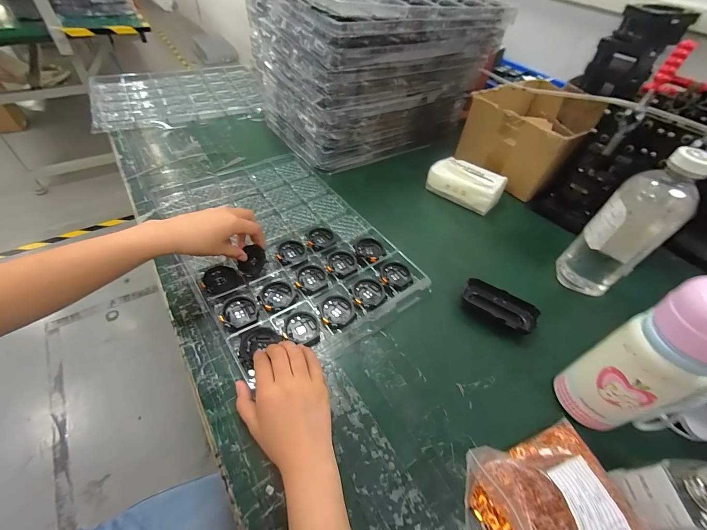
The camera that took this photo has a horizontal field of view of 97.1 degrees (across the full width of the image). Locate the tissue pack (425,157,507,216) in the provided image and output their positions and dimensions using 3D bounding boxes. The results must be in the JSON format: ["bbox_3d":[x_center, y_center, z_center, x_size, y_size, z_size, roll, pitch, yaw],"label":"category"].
[{"bbox_3d":[0.237,-0.170,0.665,0.147,0.060,0.082,31,53,19],"label":"tissue pack"}]

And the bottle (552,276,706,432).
[{"bbox_3d":[0.296,0.107,0.313,0.057,0.210,0.087,-17,53,-19],"label":"bottle"}]

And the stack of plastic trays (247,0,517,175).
[{"bbox_3d":[0.042,-0.460,0.732,0.441,0.278,0.324,-28,58,-26],"label":"stack of plastic trays"}]

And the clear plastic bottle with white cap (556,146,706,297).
[{"bbox_3d":[0.391,-0.045,0.455,0.067,0.237,0.086,-28,58,-26],"label":"clear plastic bottle with white cap"}]

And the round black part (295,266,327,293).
[{"bbox_3d":[-0.065,0.023,0.485,0.044,0.009,0.050,25,51,15],"label":"round black part"}]

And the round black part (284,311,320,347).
[{"bbox_3d":[-0.070,0.085,0.424,0.045,0.010,0.052,-1,50,-7],"label":"round black part"}]

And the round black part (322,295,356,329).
[{"bbox_3d":[-0.021,0.066,0.445,0.047,0.012,0.053,-4,50,-10],"label":"round black part"}]

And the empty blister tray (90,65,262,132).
[{"bbox_3d":[-0.468,-0.469,0.862,0.431,0.024,0.330,-19,54,-21],"label":"empty blister tray"}]

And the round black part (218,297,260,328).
[{"bbox_3d":[-0.158,0.064,0.431,0.048,0.008,0.050,3,49,-4],"label":"round black part"}]

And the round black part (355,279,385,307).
[{"bbox_3d":[0.025,0.044,0.474,0.043,0.011,0.050,1,49,-6],"label":"round black part"}]

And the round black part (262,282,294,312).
[{"bbox_3d":[-0.110,0.045,0.457,0.045,0.004,0.049,3,49,-4],"label":"round black part"}]

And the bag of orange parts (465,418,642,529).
[{"bbox_3d":[0.187,0.239,0.299,0.177,0.049,0.138,-6,50,-11],"label":"bag of orange parts"}]

